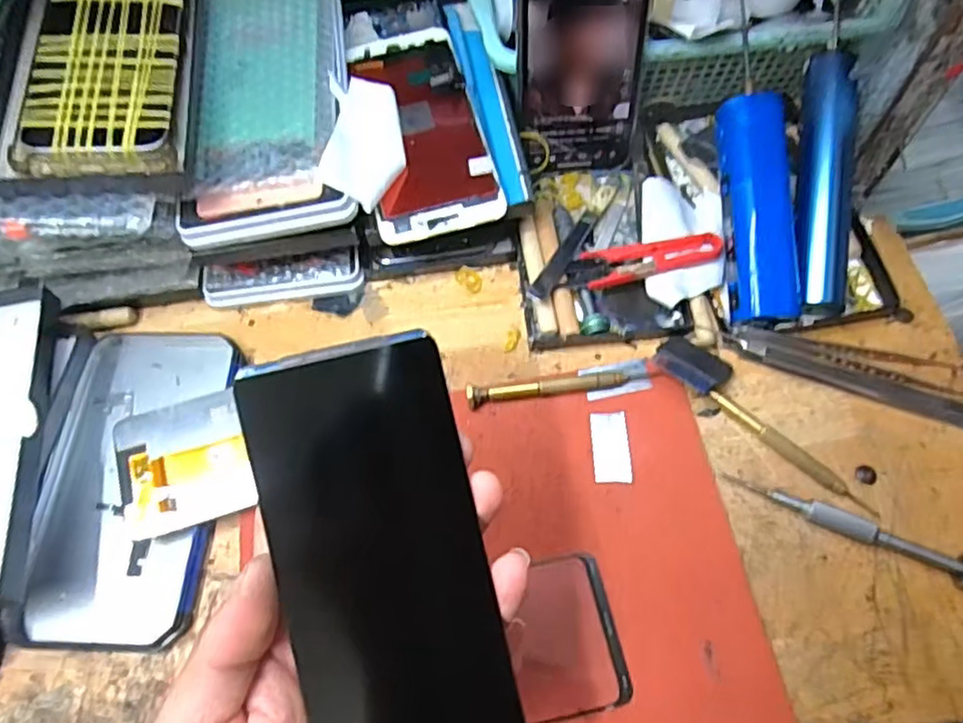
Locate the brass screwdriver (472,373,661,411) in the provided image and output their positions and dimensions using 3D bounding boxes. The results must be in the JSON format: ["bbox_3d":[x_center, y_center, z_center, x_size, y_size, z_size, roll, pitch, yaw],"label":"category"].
[{"bbox_3d":[0.046,0.014,0.371,0.108,0.010,0.010,-6,64,0],"label":"brass screwdriver"}]

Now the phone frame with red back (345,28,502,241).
[{"bbox_3d":[-0.038,-0.143,0.404,0.072,0.013,0.147,-14,64,-4],"label":"phone frame with red back"}]

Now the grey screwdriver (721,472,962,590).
[{"bbox_3d":[0.189,0.082,0.332,0.123,0.019,0.013,23,68,13],"label":"grey screwdriver"}]

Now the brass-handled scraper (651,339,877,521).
[{"bbox_3d":[0.158,0.029,0.362,0.135,0.011,0.030,37,71,18],"label":"brass-handled scraper"}]

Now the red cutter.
[{"bbox_3d":[0.099,-0.062,0.398,0.092,0.014,0.026,-9,64,-1],"label":"red cutter"}]

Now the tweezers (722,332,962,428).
[{"bbox_3d":[0.212,0.011,0.368,0.148,0.011,0.016,17,66,11],"label":"tweezers"}]

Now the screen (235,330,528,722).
[{"bbox_3d":[-0.032,0.072,0.222,0.068,0.007,0.153,-13,90,-5],"label":"screen"}]

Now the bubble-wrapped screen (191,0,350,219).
[{"bbox_3d":[-0.127,-0.174,0.392,0.084,0.016,0.183,-7,64,0],"label":"bubble-wrapped screen"}]

